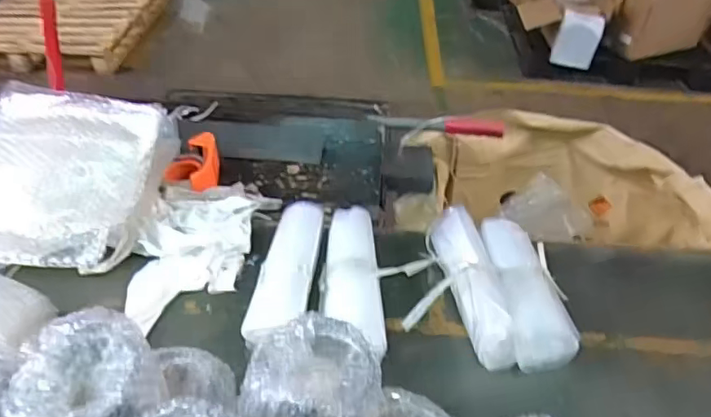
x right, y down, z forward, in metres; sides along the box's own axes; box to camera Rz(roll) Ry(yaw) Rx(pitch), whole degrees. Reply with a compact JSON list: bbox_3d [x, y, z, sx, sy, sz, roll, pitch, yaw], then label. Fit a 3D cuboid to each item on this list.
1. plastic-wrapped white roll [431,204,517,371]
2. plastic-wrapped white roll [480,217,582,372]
[{"bbox_3d":[0.158,0.097,0.771,0.070,0.070,0.239,-3,38,-7],"label":"plastic-wrapped white roll"},{"bbox_3d":[0.228,0.105,0.780,0.092,0.062,0.243,-4,37,-5],"label":"plastic-wrapped white roll"}]

